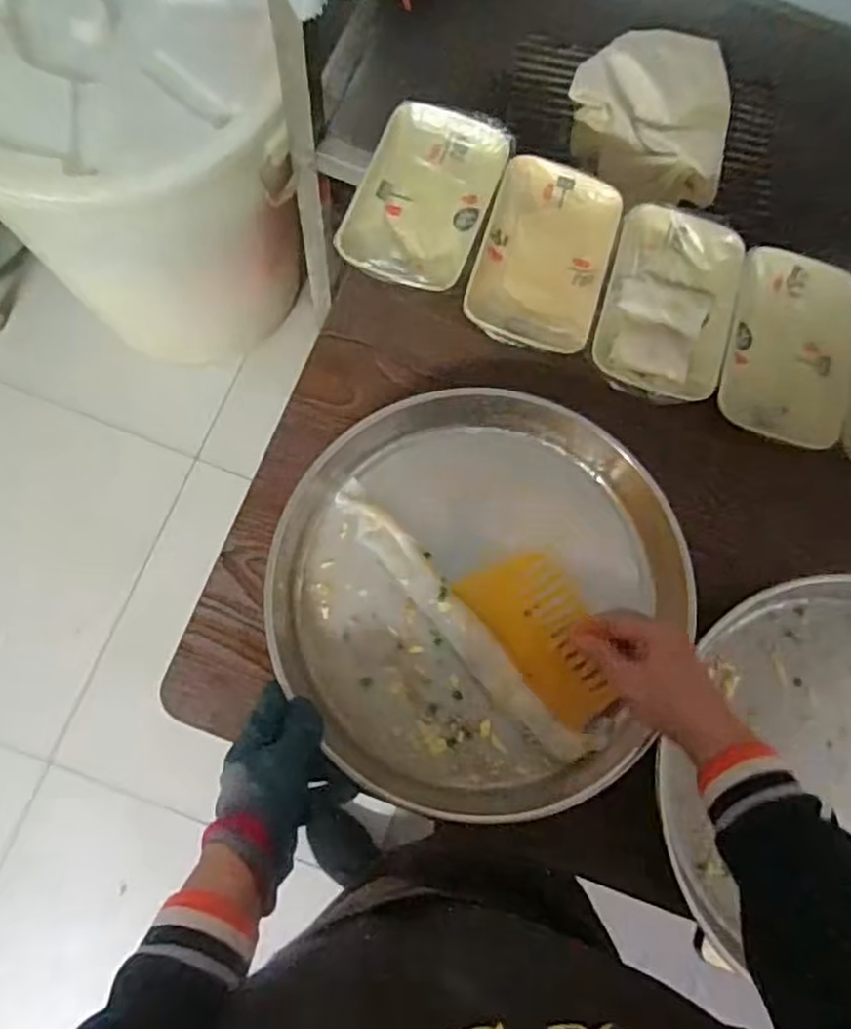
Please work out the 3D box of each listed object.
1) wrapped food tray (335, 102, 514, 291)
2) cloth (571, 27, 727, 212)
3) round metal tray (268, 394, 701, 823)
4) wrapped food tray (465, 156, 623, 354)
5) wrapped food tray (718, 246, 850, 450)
[{"bbox_3d":[-0.002,-0.303,0.654,0.123,0.029,0.190,22,76,-2],"label":"wrapped food tray"},{"bbox_3d":[0.272,-0.476,0.821,0.171,0.068,0.199,-9,79,-9],"label":"cloth"},{"bbox_3d":[0.046,0.072,0.595,0.334,0.074,0.347,1,82,-5],"label":"round metal tray"},{"bbox_3d":[0.113,-0.247,0.659,0.121,0.039,0.197,17,76,-3],"label":"wrapped food tray"},{"bbox_3d":[0.350,-0.160,0.651,0.124,0.023,0.180,18,76,-3],"label":"wrapped food tray"}]

